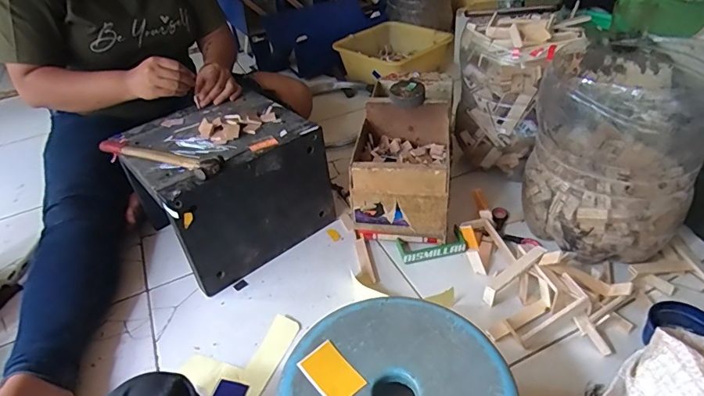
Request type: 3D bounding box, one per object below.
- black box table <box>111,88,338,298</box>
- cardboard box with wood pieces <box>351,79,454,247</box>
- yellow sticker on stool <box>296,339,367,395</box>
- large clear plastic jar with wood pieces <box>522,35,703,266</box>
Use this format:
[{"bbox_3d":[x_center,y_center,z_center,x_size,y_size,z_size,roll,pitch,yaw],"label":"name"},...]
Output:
[{"bbox_3d":[-0.232,-0.033,0.824,0.273,0.219,0.263,-32,44,-29],"label":"black box table"},{"bbox_3d":[0.091,-0.045,0.797,0.157,0.177,0.180,2,39,12],"label":"cardboard box with wood pieces"},{"bbox_3d":[-0.020,0.174,0.442,0.041,0.004,0.061,-27,49,-33],"label":"yellow sticker on stool"},{"bbox_3d":[0.415,-0.081,0.707,0.222,0.261,0.251,16,43,27],"label":"large clear plastic jar with wood pieces"}]

